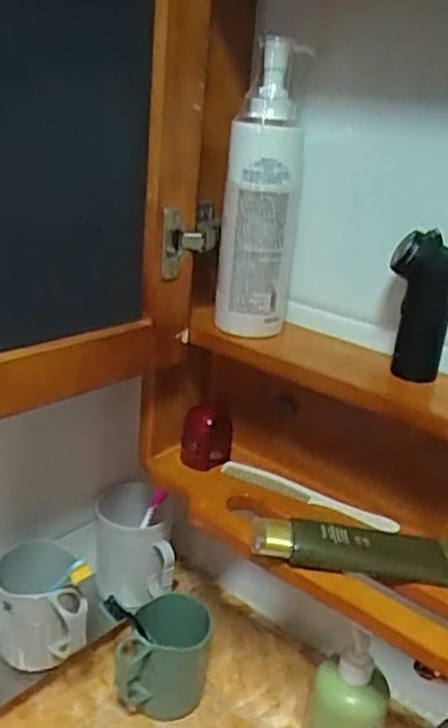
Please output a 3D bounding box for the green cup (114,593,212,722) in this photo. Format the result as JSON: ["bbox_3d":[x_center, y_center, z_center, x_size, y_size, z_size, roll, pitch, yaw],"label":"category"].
[{"bbox_3d":[-0.066,0.318,0.762,0.105,0.088,0.078,7,22,5],"label":"green cup"}]

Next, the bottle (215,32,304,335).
[{"bbox_3d":[0.033,-0.140,0.599,0.065,0.240,0.049,6,22,3],"label":"bottle"}]

